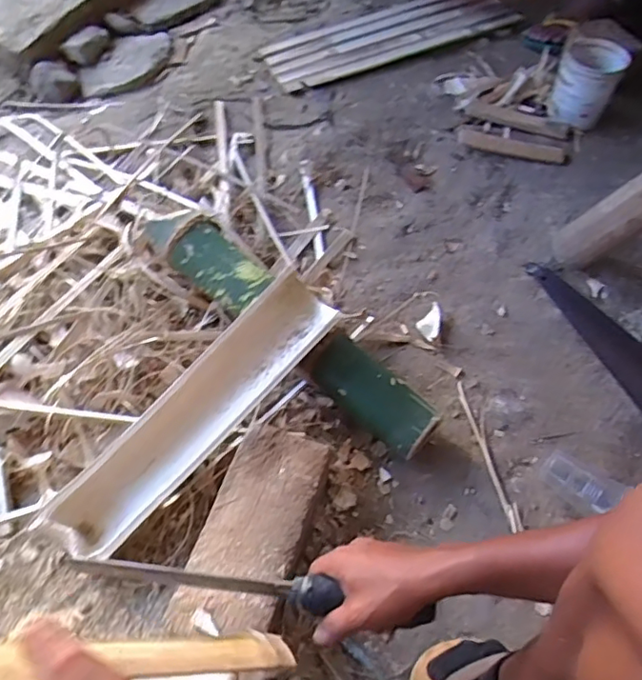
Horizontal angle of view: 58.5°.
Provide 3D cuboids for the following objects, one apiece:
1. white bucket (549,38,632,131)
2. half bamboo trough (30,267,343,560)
[{"bbox_3d":[0.522,-0.512,1.123,0.117,0.145,0.146,25,60,13],"label":"white bucket"},{"bbox_3d":[-0.157,0.089,0.730,0.098,0.053,0.427,40,78,21],"label":"half bamboo trough"}]

